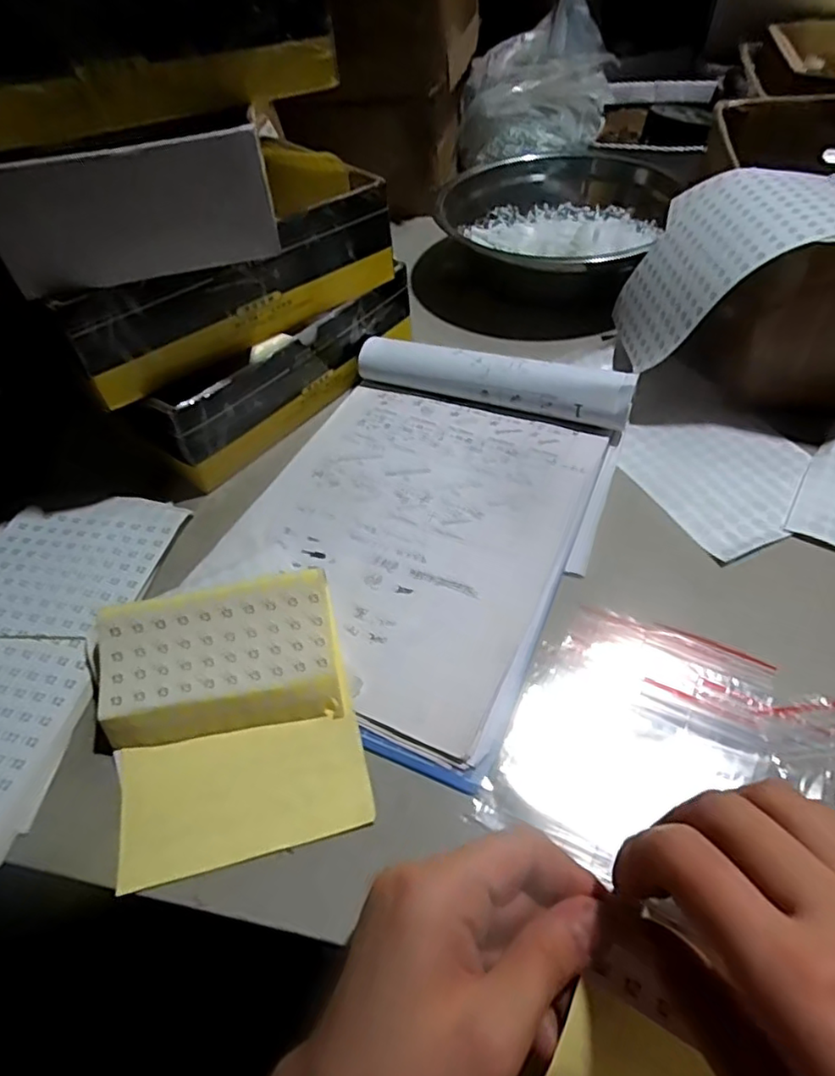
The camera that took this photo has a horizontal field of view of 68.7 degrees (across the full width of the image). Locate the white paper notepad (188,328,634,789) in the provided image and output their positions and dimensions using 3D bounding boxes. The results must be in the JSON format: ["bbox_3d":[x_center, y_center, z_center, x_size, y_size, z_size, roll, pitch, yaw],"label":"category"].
[{"bbox_3d":[-0.004,-0.024,0.412,0.223,0.035,0.304,19,55,19],"label":"white paper notepad"}]

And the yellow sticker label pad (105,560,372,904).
[{"bbox_3d":[-0.097,0.093,0.321,0.122,0.018,0.135,-13,70,-6],"label":"yellow sticker label pad"}]

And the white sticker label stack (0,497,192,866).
[{"bbox_3d":[-0.246,0.063,0.374,0.130,0.013,0.238,6,52,10],"label":"white sticker label stack"}]

